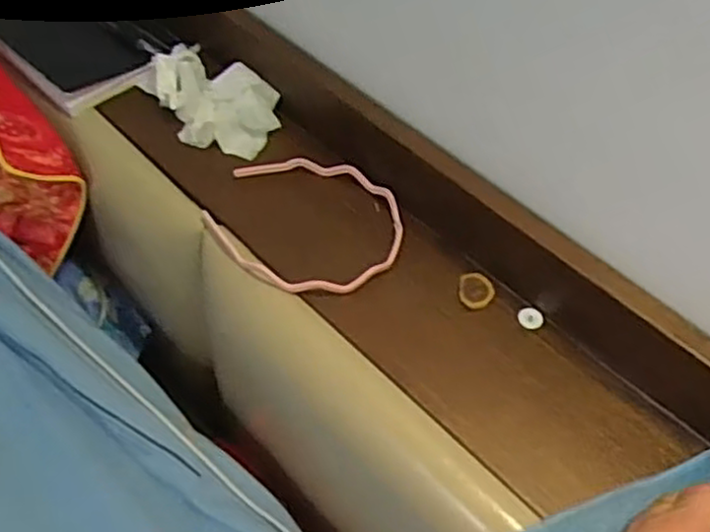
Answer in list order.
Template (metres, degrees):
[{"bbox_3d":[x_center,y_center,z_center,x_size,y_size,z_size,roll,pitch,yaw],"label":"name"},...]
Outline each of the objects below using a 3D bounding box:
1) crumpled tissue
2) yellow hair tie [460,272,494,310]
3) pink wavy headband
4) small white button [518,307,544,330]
[{"bbox_3d":[-0.126,-0.143,0.622,0.134,0.033,0.084,25,54,15],"label":"crumpled tissue"},{"bbox_3d":[0.087,0.018,0.527,0.025,0.005,0.028,3,52,-2],"label":"yellow hair tie"},{"bbox_3d":[-0.037,-0.036,0.557,0.145,0.011,0.124,38,59,24],"label":"pink wavy headband"},{"bbox_3d":[0.123,0.037,0.517,0.018,0.005,0.017,2,52,-2],"label":"small white button"}]

